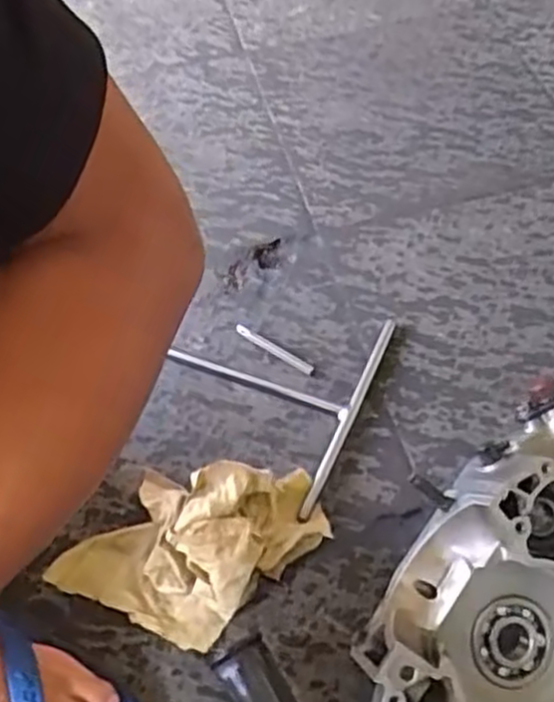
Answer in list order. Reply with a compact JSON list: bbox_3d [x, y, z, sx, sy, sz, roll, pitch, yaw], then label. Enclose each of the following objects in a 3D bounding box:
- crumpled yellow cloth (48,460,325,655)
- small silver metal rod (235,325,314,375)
[{"bbox_3d":[-0.062,0.124,0.538,0.176,0.064,0.120,-36,61,-21],"label":"crumpled yellow cloth"},{"bbox_3d":[-0.003,-0.002,0.657,0.078,0.004,0.009,30,61,21],"label":"small silver metal rod"}]

